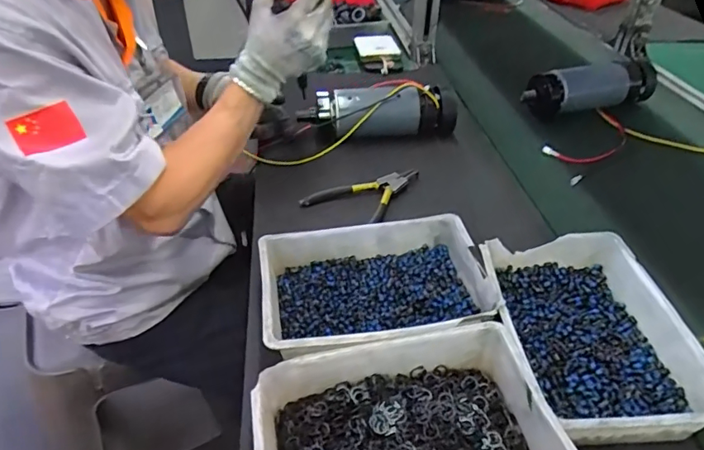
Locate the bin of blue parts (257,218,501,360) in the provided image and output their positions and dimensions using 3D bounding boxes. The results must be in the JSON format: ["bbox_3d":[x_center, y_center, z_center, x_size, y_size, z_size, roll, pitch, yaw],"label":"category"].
[{"bbox_3d":[0.020,0.059,0.474,0.201,0.052,0.148,-5,39,-10],"label":"bin of blue parts"}]

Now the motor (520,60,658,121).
[{"bbox_3d":[0.399,-0.229,0.852,0.232,0.068,0.061,-11,40,-17],"label":"motor"}]

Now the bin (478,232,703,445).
[{"bbox_3d":[0.200,0.089,0.438,0.143,0.043,0.201,0,38,-3],"label":"bin"}]

